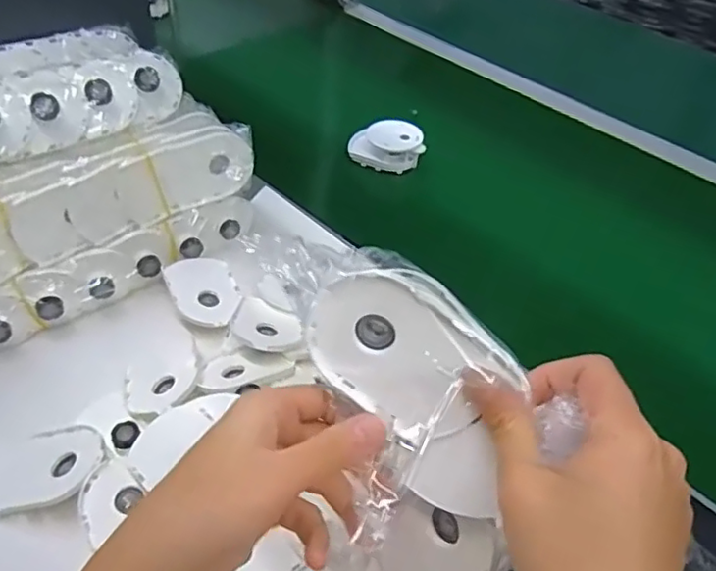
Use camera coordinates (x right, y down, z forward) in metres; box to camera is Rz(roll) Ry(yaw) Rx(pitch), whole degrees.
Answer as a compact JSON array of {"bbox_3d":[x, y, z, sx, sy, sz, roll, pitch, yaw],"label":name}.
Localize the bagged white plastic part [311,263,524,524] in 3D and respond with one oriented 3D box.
[{"bbox_3d":[0.030,0.045,0.259,0.117,0.067,0.021,52,20,-4],"label":"bagged white plastic part"}]

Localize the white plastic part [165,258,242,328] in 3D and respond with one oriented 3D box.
[{"bbox_3d":[-0.130,0.006,0.523,0.055,0.016,0.075,-20,50,-22],"label":"white plastic part"}]

